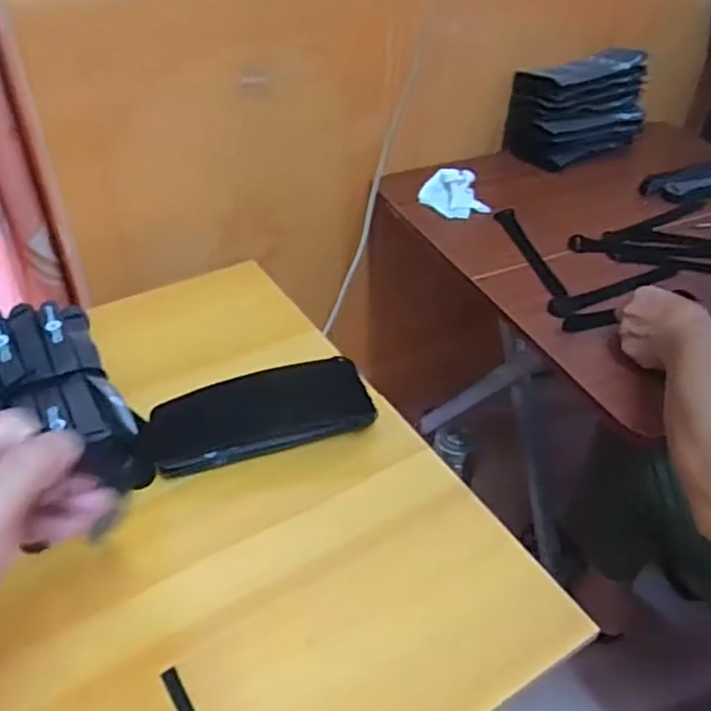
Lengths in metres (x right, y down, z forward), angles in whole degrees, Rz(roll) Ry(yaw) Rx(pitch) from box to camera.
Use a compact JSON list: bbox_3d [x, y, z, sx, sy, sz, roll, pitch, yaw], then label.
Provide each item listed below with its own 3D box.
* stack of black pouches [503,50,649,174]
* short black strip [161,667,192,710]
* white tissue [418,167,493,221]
[{"bbox_3d":[0.342,-0.386,1.043,0.207,0.121,0.122,-24,48,-26],"label":"stack of black pouches"},{"bbox_3d":[-0.117,0.240,0.461,0.010,0.004,0.057,-15,46,-34],"label":"short black strip"},{"bbox_3d":[0.134,-0.224,0.927,0.066,0.035,0.095,-20,46,-23],"label":"white tissue"}]

